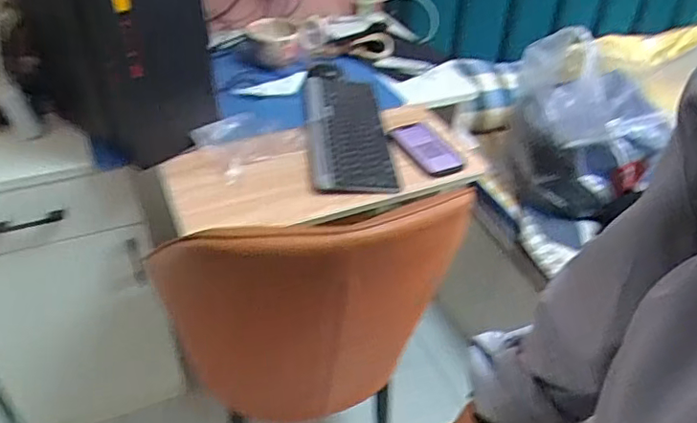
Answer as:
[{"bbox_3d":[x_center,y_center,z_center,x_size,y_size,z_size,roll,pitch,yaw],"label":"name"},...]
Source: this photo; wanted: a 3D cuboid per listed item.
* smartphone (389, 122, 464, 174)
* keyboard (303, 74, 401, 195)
[{"bbox_3d":[0.130,-0.110,0.949,0.071,0.006,0.153,-15,43,-21],"label":"smartphone"},{"bbox_3d":[-0.005,-0.153,0.992,0.135,0.028,0.363,-2,40,-6],"label":"keyboard"}]

